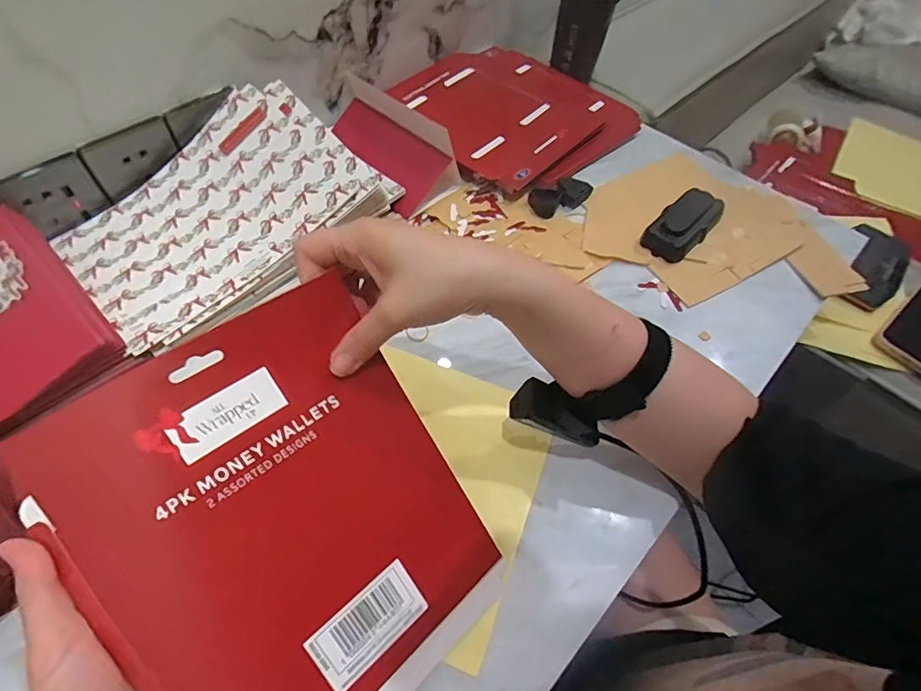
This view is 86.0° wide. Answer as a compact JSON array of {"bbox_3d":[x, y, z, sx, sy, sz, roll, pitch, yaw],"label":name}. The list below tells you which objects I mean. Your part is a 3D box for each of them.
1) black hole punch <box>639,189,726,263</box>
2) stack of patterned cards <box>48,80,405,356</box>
[{"bbox_3d":[0.257,-0.142,0.565,0.053,0.031,0.106,35,61,19],"label":"black hole punch"},{"bbox_3d":[-0.228,-0.147,0.500,0.190,0.076,0.311,41,64,20],"label":"stack of patterned cards"}]

